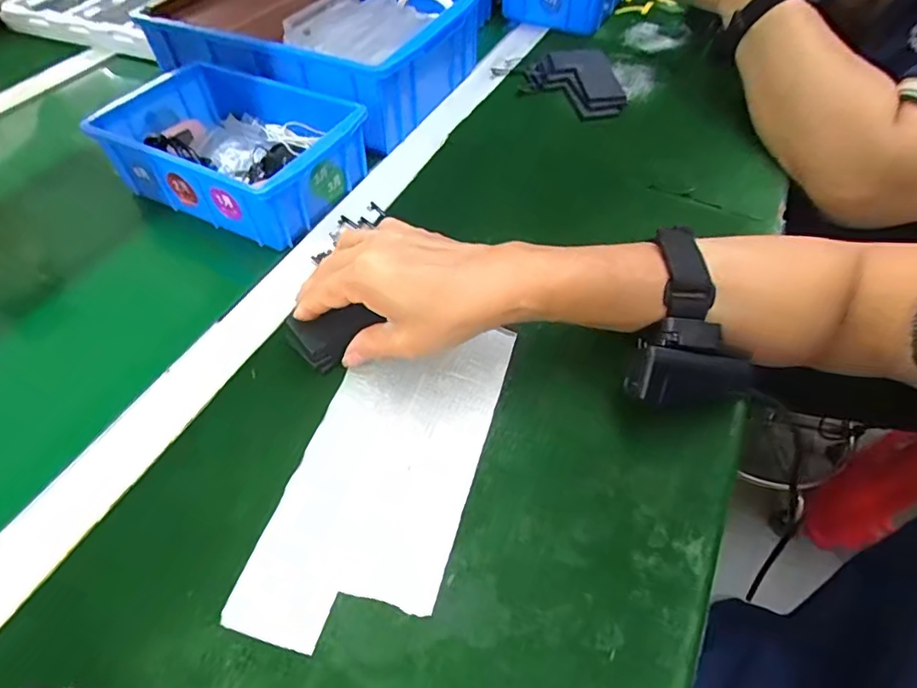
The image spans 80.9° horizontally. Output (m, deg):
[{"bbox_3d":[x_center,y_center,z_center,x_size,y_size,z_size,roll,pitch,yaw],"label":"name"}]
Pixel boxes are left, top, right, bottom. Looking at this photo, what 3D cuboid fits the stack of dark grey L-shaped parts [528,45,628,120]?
[{"bbox_3d":[0.126,-0.282,0.579,0.092,0.023,0.125,1,52,3],"label":"stack of dark grey L-shaped parts"}]

